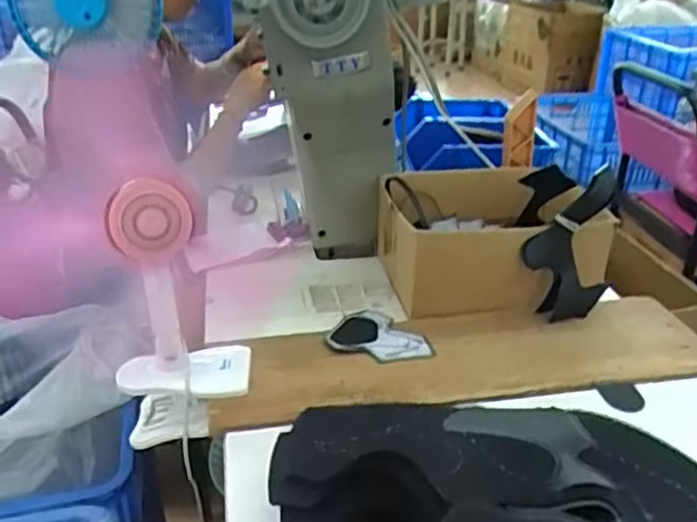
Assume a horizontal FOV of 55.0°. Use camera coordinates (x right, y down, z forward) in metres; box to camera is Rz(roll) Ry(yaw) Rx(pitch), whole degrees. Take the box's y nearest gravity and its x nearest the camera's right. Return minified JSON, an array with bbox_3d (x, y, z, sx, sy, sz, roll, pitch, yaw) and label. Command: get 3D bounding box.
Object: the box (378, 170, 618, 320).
[{"bbox_3d":[0.176,-0.033,0.895,0.261,0.122,0.239,0,28,-1],"label":"box"}]

